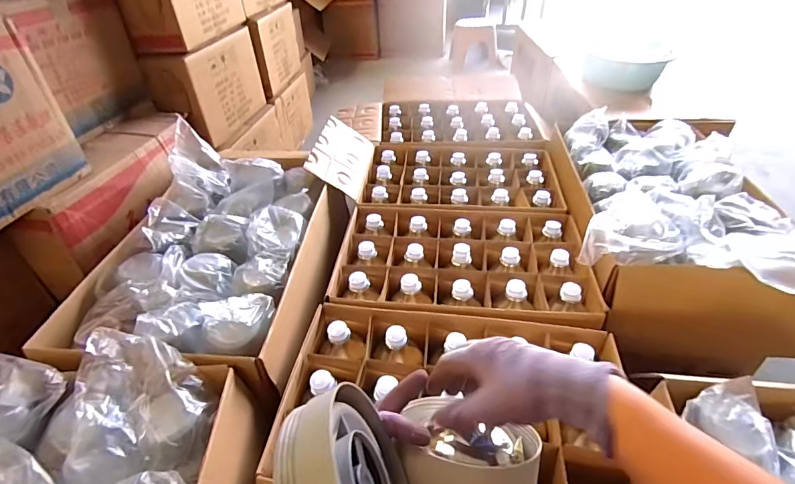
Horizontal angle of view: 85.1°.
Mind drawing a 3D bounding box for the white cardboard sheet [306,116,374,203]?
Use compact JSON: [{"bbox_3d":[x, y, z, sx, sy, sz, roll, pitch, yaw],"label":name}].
[{"bbox_3d":[-0.167,-0.268,1.344,0.182,0.013,0.338,35,37,-20],"label":"white cardboard sheet"}]

